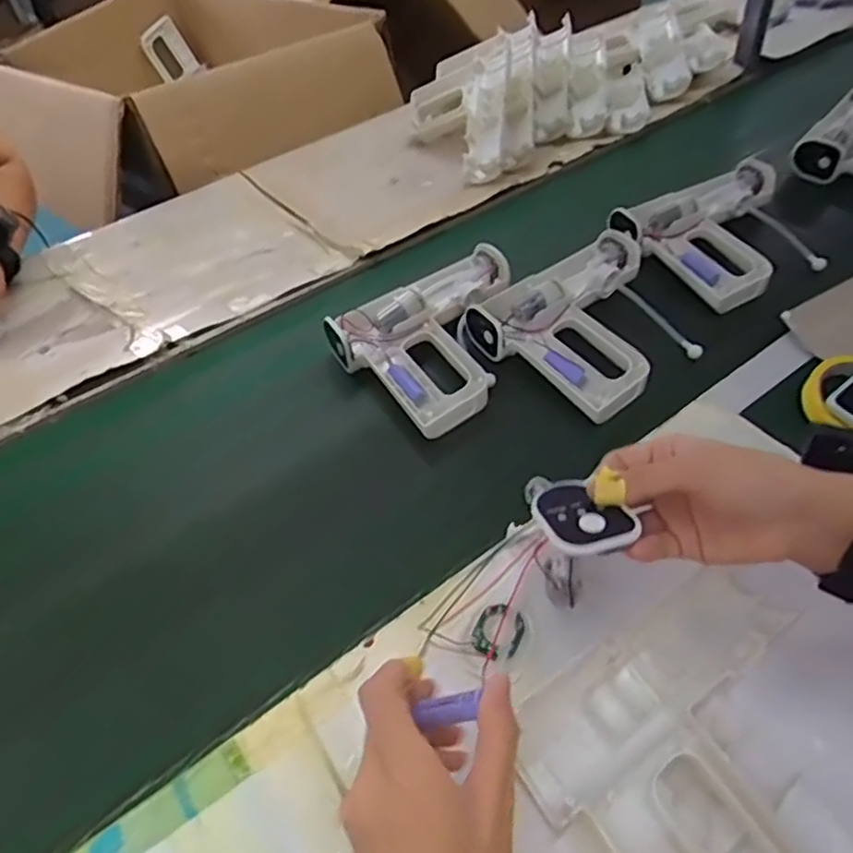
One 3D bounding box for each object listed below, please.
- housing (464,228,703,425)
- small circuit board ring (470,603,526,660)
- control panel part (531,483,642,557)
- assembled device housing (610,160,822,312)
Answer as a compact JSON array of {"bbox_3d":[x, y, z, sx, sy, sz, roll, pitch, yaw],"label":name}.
[{"bbox_3d":[0.175,-0.113,0.680,0.220,0.039,0.191,-32,51,-22],"label":"housing"},{"bbox_3d":[0.049,0.141,0.463,0.034,0.006,0.040,25,53,27],"label":"small circuit board ring"},{"bbox_3d":[0.082,0.049,0.368,0.049,0.010,0.059,-17,29,-27],"label":"control panel part"},{"bbox_3d":[0.342,-0.215,0.755,0.233,0.051,0.180,-28,50,-18],"label":"assembled device housing"}]

